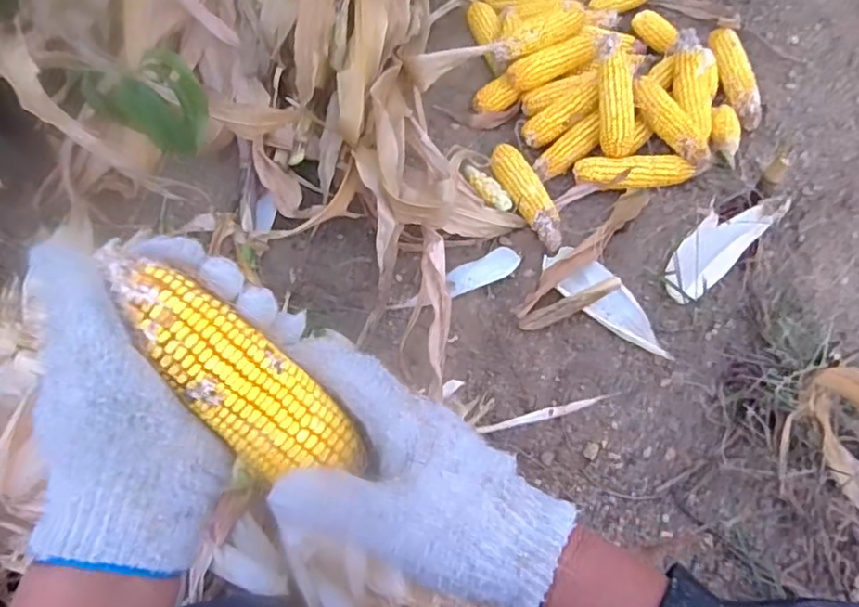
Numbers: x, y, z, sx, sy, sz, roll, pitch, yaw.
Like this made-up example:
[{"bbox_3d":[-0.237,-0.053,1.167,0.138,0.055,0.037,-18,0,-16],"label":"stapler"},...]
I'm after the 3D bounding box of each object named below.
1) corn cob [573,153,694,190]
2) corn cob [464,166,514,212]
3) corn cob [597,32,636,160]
[{"bbox_3d":[0.313,-0.201,0.944,0.177,0.041,0.056,-2,67,3],"label":"corn cob"},{"bbox_3d":[0.088,-0.178,0.966,0.036,0.024,0.093,-36,69,-12],"label":"corn cob"},{"bbox_3d":[0.283,-0.316,0.943,0.052,0.040,0.184,-4,93,2],"label":"corn cob"}]

